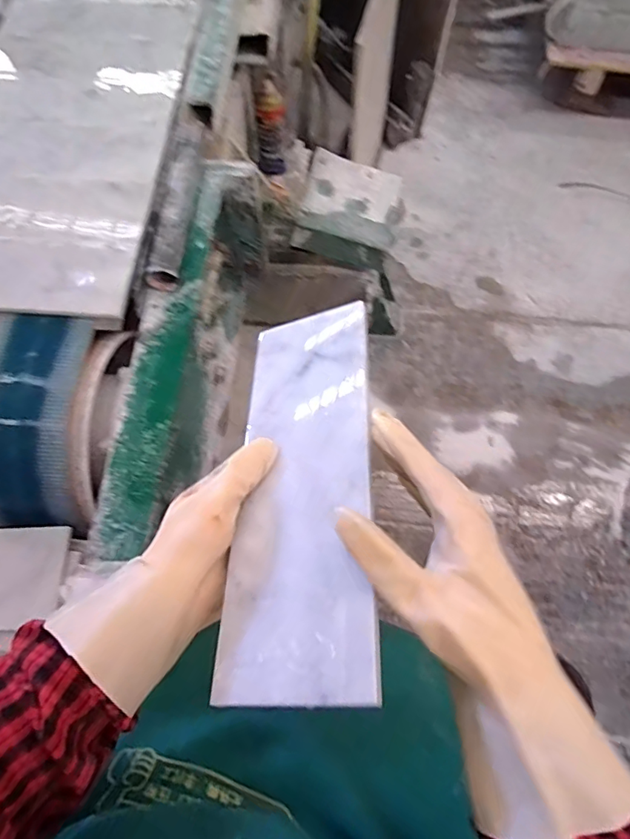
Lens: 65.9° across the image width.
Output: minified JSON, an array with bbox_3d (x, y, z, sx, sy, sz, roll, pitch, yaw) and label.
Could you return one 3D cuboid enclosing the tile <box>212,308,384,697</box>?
[{"bbox_3d":[-0.009,0.034,0.352,0.102,0.004,0.298,-14,51,20],"label":"tile"}]

